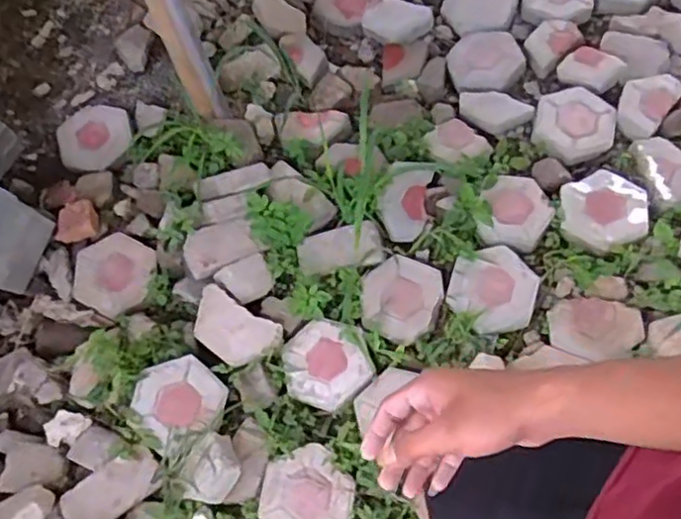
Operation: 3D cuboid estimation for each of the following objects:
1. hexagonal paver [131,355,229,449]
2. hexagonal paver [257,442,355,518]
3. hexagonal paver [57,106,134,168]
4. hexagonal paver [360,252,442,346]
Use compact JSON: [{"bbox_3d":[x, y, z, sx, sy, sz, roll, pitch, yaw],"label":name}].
[{"bbox_3d":[-0.363,0.315,1.463,0.198,0.049,0.181,-40,68,-16],"label":"hexagonal paver"},{"bbox_3d":[-0.069,0.497,1.387,0.196,0.035,0.202,6,65,8],"label":"hexagonal paver"},{"bbox_3d":[-0.681,-0.347,1.810,0.200,0.044,0.214,-25,65,-9],"label":"hexagonal paver"},{"bbox_3d":[0.144,0.090,1.545,0.184,0.051,0.195,18,66,12],"label":"hexagonal paver"}]

